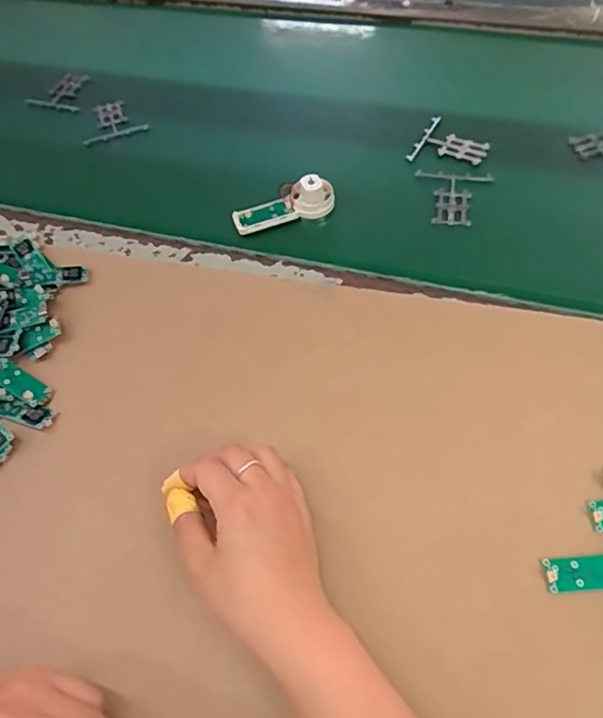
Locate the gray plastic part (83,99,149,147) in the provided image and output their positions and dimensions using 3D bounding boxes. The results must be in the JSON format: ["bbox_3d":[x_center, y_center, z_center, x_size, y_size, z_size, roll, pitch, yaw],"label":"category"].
[{"bbox_3d":[-0.201,-0.257,0.579,0.067,0.012,0.050,-15,66,-2],"label":"gray plastic part"}]

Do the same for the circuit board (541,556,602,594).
[{"bbox_3d":[0.166,0.124,0.311,0.047,0.004,0.018,-5,59,2],"label":"circuit board"}]

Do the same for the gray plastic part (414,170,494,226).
[{"bbox_3d":[0.139,-0.150,0.496,0.067,0.004,0.064,8,61,10],"label":"gray plastic part"}]

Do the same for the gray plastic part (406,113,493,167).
[{"bbox_3d":[0.150,-0.213,0.532,0.068,0.007,0.068,27,66,19],"label":"gray plastic part"}]

